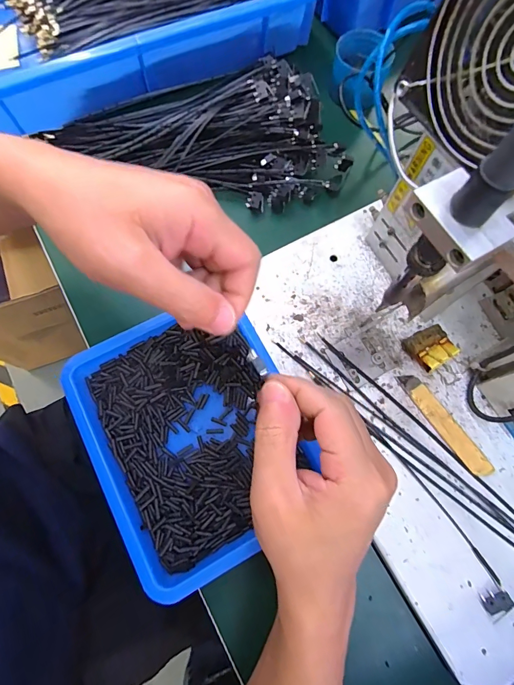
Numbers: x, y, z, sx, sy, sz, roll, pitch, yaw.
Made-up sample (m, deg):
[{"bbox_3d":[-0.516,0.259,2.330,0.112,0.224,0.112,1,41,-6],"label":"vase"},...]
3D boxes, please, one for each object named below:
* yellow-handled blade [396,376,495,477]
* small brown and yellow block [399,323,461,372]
[{"bbox_3d":[0.163,0.071,0.326,0.021,0.005,0.102,-33,77,-10],"label":"yellow-handled blade"},{"bbox_3d":[0.158,0.004,0.341,0.039,0.018,0.035,-29,76,-9],"label":"small brown and yellow block"}]

